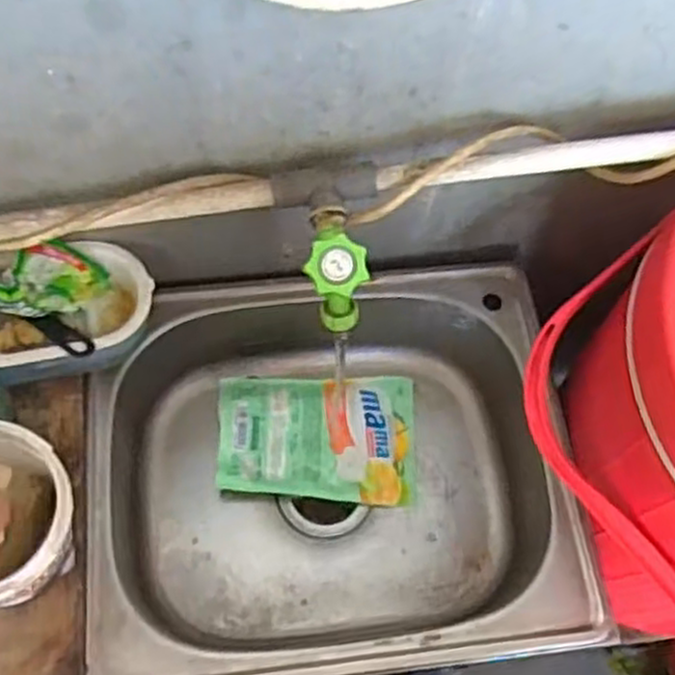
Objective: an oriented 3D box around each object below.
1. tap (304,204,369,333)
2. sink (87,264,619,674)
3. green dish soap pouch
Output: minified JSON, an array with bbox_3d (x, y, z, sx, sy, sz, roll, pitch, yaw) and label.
[{"bbox_3d":[0.000,-0.064,0.608,0.044,0.099,0.103,4,63,-1],"label":"tap"},{"bbox_3d":[-0.010,0.139,0.823,0.460,0.164,0.413,-5,64,-6],"label":"sink"},{"bbox_3d":[-0.020,0.112,0.884,0.230,0.062,0.153,-1,63,-4],"label":"green dish soap pouch"}]

